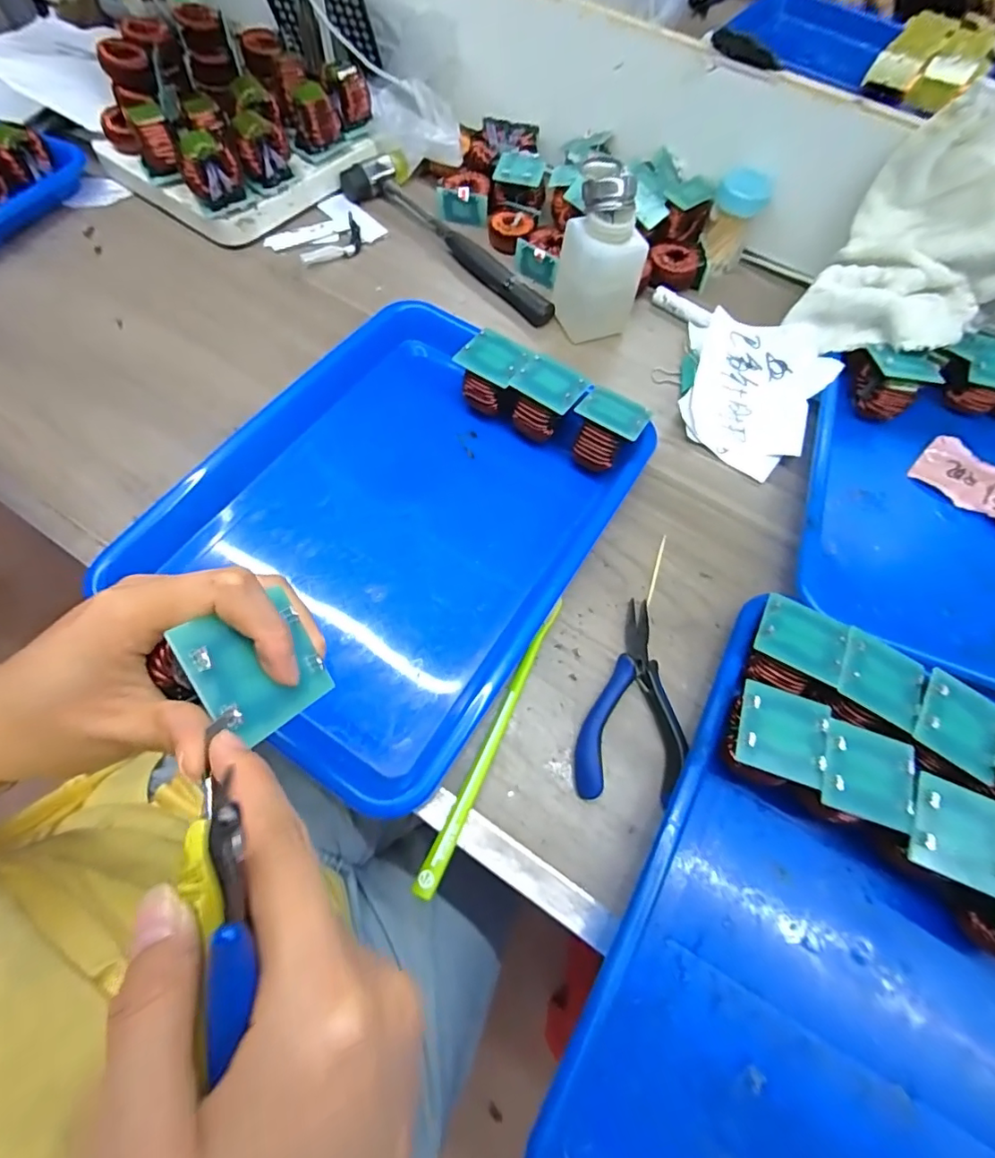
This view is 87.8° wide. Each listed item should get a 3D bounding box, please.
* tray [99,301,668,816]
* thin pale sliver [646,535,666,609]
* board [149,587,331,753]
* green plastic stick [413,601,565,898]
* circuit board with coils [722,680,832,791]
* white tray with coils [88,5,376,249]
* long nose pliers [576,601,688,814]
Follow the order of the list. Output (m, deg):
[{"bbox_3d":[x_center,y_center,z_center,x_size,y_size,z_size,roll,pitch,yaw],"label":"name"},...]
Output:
[{"bbox_3d":[-0.068,-0.046,0.358,0.249,0.028,0.313,33,67,11],"label":"tray"},{"bbox_3d":[0.113,-0.007,0.366,0.004,0.004,0.059,19,65,6],"label":"thin pale sliver"},{"bbox_3d":[-0.093,0.034,0.184,0.043,0.031,0.046,64,31,-8],"label":"board"},{"bbox_3d":[-0.001,0.089,0.305,0.011,0.016,0.181,24,66,8],"label":"green plastic stick"},{"bbox_3d":[0.148,0.089,0.292,0.051,0.045,0.045,19,65,5],"label":"circuit board with coils"},{"bbox_3d":[-0.254,-0.445,0.502,0.189,0.090,0.216,36,68,13],"label":"white tray with coils"},{"bbox_3d":[0.090,0.073,0.312,0.055,0.027,0.128,26,66,8],"label":"long nose pliers"}]

